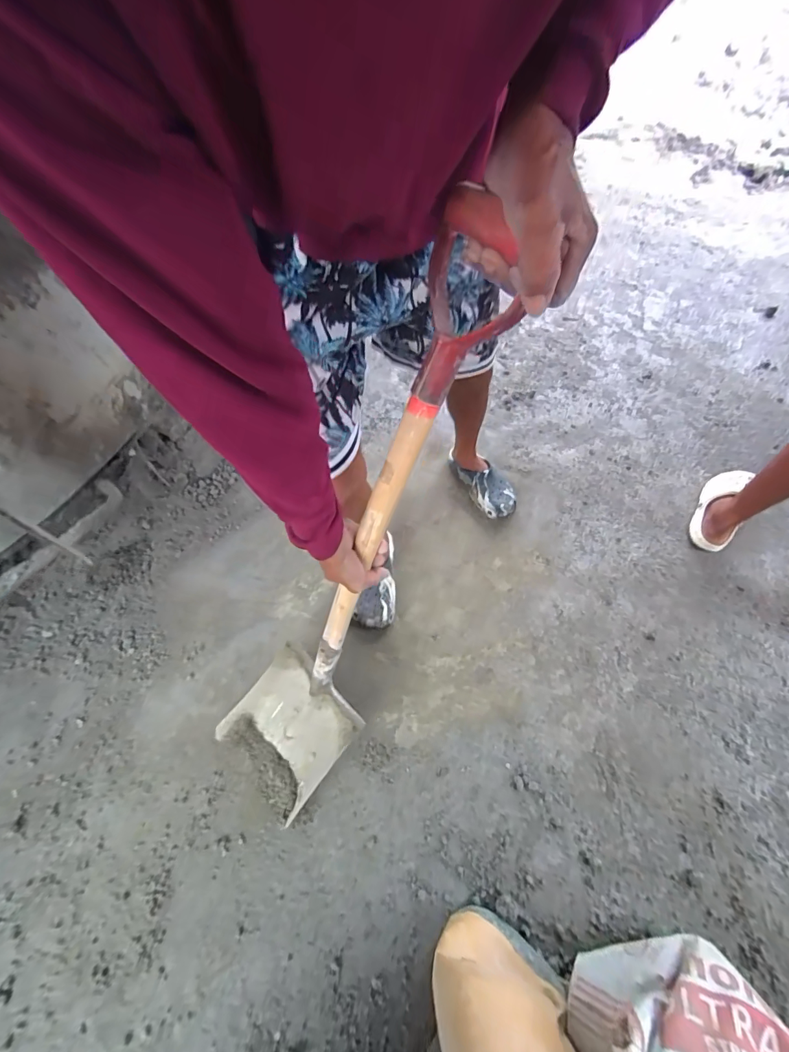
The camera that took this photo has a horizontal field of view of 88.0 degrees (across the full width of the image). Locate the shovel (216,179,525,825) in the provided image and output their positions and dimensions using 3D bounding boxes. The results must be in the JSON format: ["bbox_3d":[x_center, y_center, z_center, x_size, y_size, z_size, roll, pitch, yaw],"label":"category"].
[{"bbox_3d":[-0.093,0.127,0.614,0.220,1.019,0.117,38,38,19],"label":"shovel"}]

